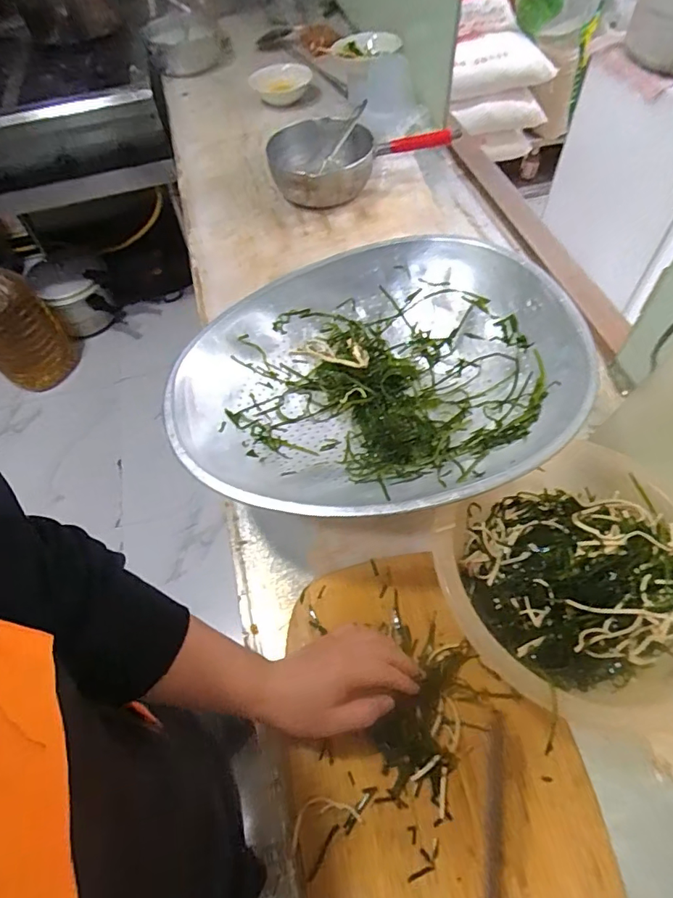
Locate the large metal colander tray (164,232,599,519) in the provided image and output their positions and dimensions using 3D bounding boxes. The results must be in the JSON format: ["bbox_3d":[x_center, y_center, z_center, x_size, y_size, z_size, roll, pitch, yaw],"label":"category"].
[{"bbox_3d":[0.033,-0.081,0.542,0.416,0.089,0.354,-16,58,-6],"label":"large metal colander tray"}]

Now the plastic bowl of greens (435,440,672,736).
[{"bbox_3d":[0.234,0.133,0.477,0.223,0.078,0.247,-22,58,-9],"label":"plastic bowl of greens"}]

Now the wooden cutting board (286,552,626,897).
[{"bbox_3d":[0.083,0.265,0.428,0.237,0.022,0.357,-9,57,-1],"label":"wooden cutting board"}]

